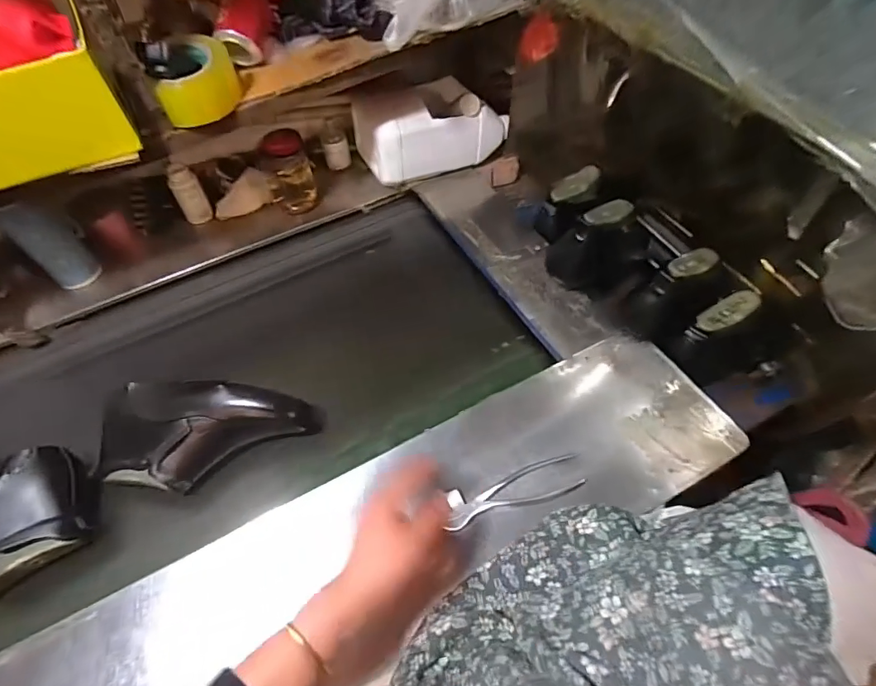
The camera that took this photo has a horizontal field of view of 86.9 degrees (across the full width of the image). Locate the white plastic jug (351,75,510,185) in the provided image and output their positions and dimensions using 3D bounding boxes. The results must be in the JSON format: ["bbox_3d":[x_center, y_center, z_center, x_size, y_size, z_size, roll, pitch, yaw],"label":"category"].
[{"bbox_3d":[-0.022,-0.440,0.926,0.269,0.127,0.191,-21,59,-12],"label":"white plastic jug"}]

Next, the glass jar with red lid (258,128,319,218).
[{"bbox_3d":[-0.276,-0.317,0.854,0.089,0.132,0.065,-17,58,-10],"label":"glass jar with red lid"}]

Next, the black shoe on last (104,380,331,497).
[{"bbox_3d":[-0.306,0.124,0.617,0.271,0.096,0.120,0,57,1],"label":"black shoe on last"}]

